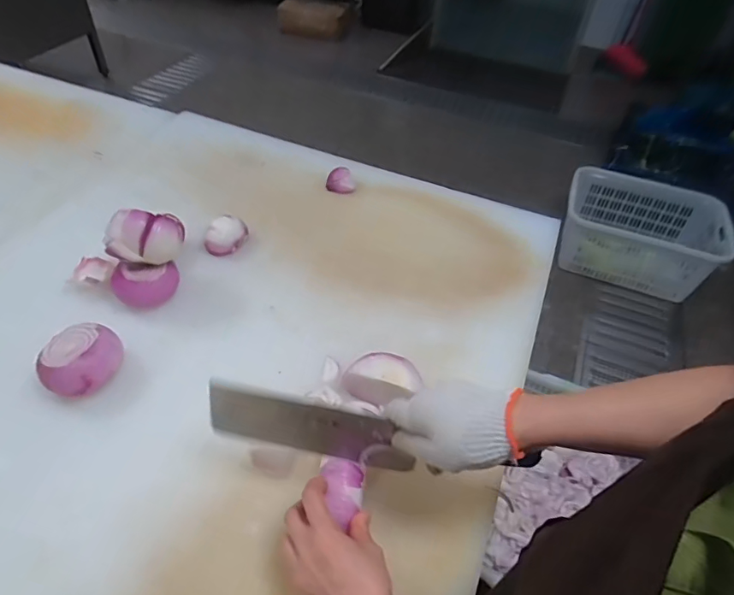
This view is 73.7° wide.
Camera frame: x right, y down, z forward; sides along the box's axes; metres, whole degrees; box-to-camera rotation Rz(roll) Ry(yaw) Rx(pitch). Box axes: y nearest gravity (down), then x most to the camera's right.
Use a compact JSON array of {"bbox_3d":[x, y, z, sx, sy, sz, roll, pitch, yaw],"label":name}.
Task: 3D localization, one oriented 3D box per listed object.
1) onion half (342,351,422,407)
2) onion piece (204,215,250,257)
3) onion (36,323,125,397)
[{"bbox_3d":[0.019,0.099,0.592,0.085,0.051,0.050,18,48,12],"label":"onion half"},{"bbox_3d":[-0.213,-0.098,0.750,0.045,0.040,0.070,31,52,21],"label":"onion piece"},{"bbox_3d":[-0.332,0.076,0.576,0.089,0.052,0.076,-33,58,-30],"label":"onion"}]

